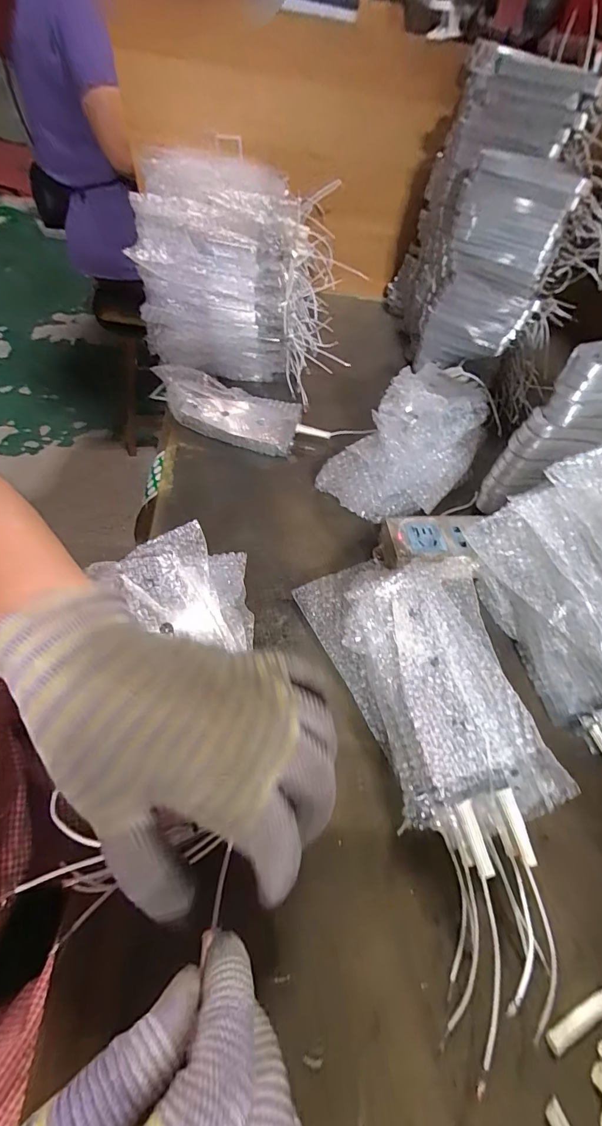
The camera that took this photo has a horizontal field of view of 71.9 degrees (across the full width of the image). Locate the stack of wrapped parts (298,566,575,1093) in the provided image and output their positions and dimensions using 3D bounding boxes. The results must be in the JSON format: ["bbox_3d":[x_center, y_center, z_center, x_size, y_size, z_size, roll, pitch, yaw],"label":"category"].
[{"bbox_3d":[0.095,0.111,0.271,0.116,0.070,0.286,-10,56,-15],"label":"stack of wrapped parts"}]

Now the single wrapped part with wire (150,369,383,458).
[{"bbox_3d":[-0.059,-0.165,0.460,0.207,0.055,0.072,9,53,-2],"label":"single wrapped part with wire"}]

